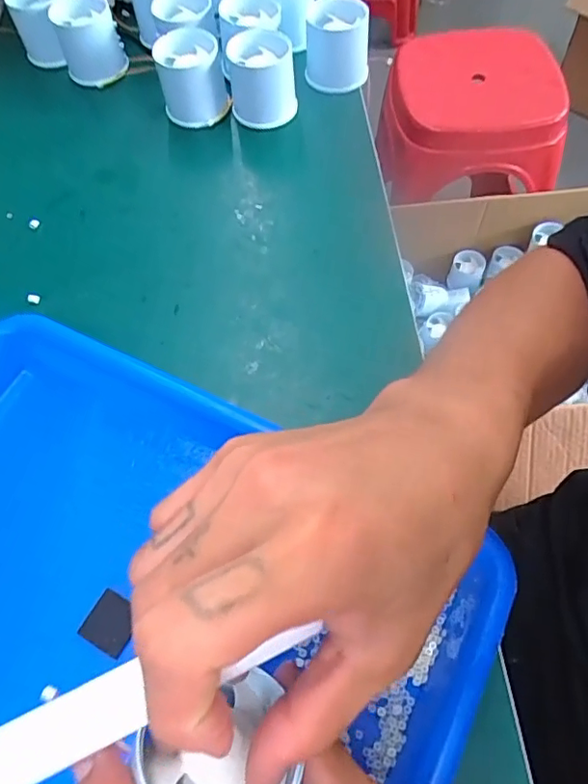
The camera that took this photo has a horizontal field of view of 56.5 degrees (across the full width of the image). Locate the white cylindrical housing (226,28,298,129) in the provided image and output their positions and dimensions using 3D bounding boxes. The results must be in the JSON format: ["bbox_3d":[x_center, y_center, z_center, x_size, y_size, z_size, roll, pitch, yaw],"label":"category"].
[{"bbox_3d":[-0.026,-0.260,0.461,0.054,0.055,0.057,-1,62,2],"label":"white cylindrical housing"}]

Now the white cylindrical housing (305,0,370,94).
[{"bbox_3d":[0.038,-0.303,0.479,0.055,0.053,0.064,3,62,4],"label":"white cylindrical housing"}]

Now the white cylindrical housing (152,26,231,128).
[{"bbox_3d":[-0.087,-0.265,0.465,0.053,0.055,0.057,-1,62,2],"label":"white cylindrical housing"}]

